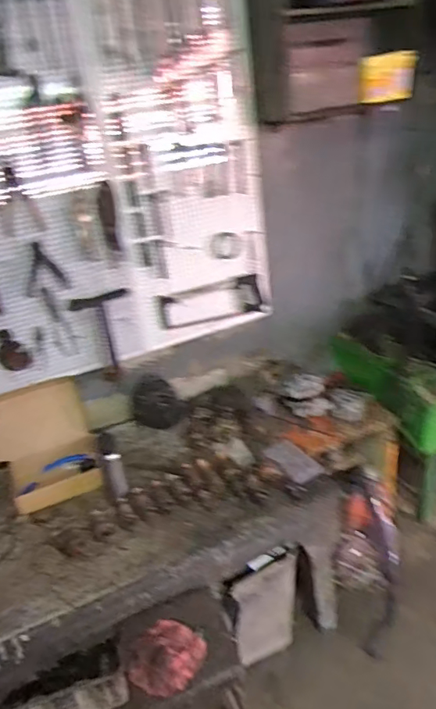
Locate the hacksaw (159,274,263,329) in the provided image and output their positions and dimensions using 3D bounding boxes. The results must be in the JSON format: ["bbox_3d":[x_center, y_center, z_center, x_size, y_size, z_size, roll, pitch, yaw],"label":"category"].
[{"bbox_3d":[-0.017,-0.173,1.874,0.404,0.175,0.029,-20,29,-22],"label":"hacksaw"}]

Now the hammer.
[{"bbox_3d":[-0.363,-0.059,1.729,0.190,0.298,0.044,-17,28,-17],"label":"hammer"}]

